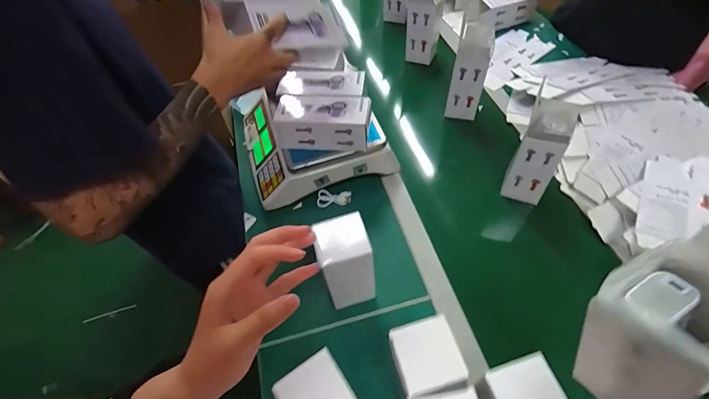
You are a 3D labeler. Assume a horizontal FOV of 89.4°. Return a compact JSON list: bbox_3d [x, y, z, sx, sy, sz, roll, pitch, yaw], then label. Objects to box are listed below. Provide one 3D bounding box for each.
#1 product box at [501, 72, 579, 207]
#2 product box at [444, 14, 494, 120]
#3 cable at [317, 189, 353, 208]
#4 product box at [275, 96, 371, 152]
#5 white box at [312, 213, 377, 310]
[{"bbox_3d":[0.339,-0.088,0.672,0.076,0.183,0.088,18,56,16],"label":"product box"},{"bbox_3d":[0.265,-0.285,0.821,0.078,0.187,0.086,11,55,11],"label":"product box"},{"bbox_3d":[-0.043,-0.006,0.749,0.071,0.026,0.029,-5,53,0],"label":"cable"},{"bbox_3d":[-0.056,-0.146,0.661,0.166,0.085,0.078,3,54,6],"label":"product box"},{"bbox_3d":[-0.013,0.104,0.563,0.076,0.176,0.070,-14,54,-7],"label":"white box"}]

